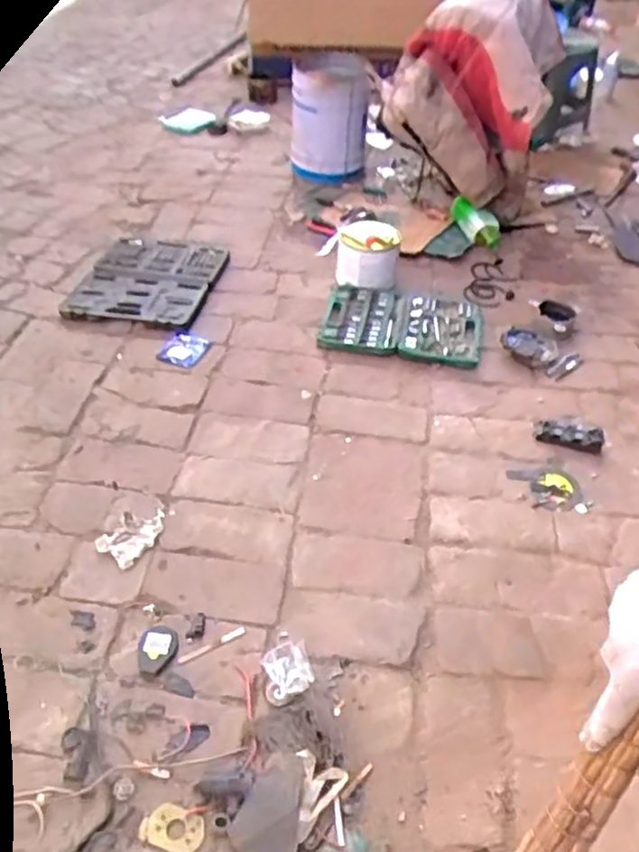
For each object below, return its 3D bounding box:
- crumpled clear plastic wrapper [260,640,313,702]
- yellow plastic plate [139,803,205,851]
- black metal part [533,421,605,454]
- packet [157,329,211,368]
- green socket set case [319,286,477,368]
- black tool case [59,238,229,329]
[{"bbox_3d":[-0.048,0.368,1.003,0.067,0.022,0.078,-10,46,-14],"label":"crumpled clear plastic wrapper"},{"bbox_3d":[-0.188,0.520,0.856,0.081,0.004,0.052,14,45,10],"label":"yellow plastic plate"},{"bbox_3d":[0.517,0.020,1.367,0.138,0.016,0.075,15,45,10],"label":"black metal part"},{"bbox_3d":[-0.321,-0.182,1.561,0.093,0.012,0.110,19,46,14],"label":"packet"},{"bbox_3d":[0.201,-0.265,1.635,0.388,0.046,0.266,11,45,7],"label":"green socket set case"},{"bbox_3d":[-0.470,-0.415,1.812,0.378,0.035,0.409,11,45,7],"label":"black tool case"}]

